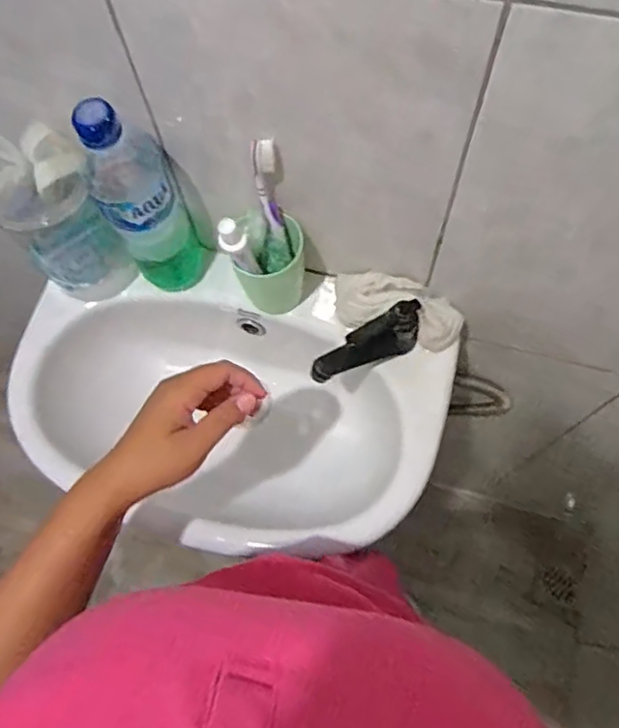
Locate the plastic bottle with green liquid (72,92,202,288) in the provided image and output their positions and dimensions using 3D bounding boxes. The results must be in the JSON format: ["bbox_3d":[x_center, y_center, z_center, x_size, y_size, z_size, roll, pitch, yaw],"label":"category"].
[{"bbox_3d":[-0.151,-0.144,0.536,0.069,0.220,0.063,-23,69,-6],"label":"plastic bottle with green liquid"}]

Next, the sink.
[{"bbox_3d":[-0.085,0.054,0.652,0.441,0.160,0.276,12,70,8],"label":"sink"}]

